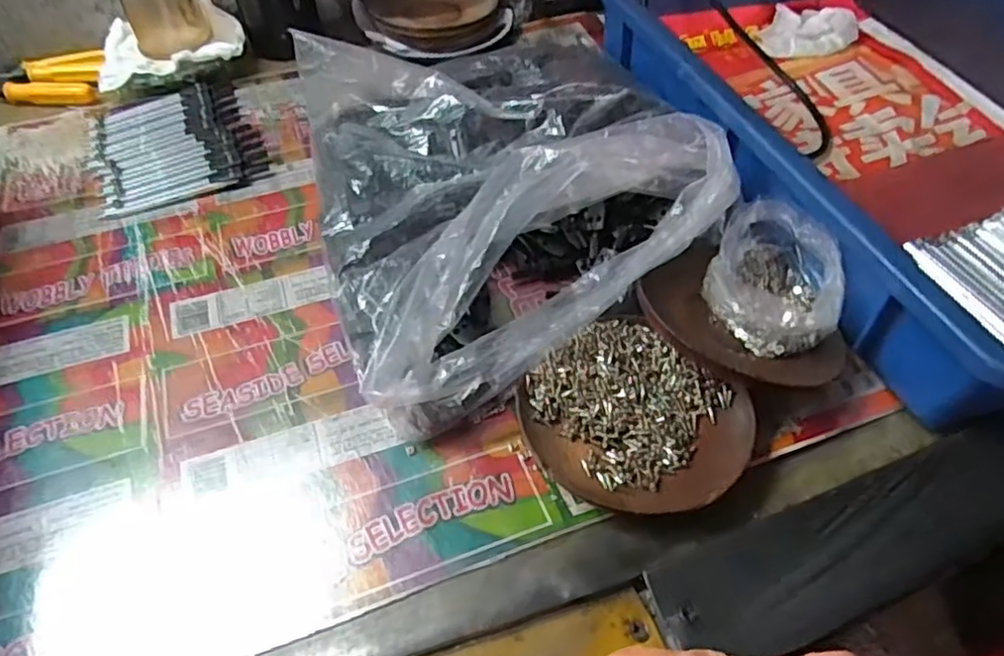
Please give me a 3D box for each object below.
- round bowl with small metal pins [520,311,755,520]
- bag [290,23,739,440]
[{"bbox_3d":[0.067,0.045,0.323,0.106,0.016,0.099,0,50,0],"label":"round bowl with small metal pins"},{"bbox_3d":[0.000,-0.101,0.410,0.240,0.060,0.299,-16,52,-13],"label":"bag"}]

